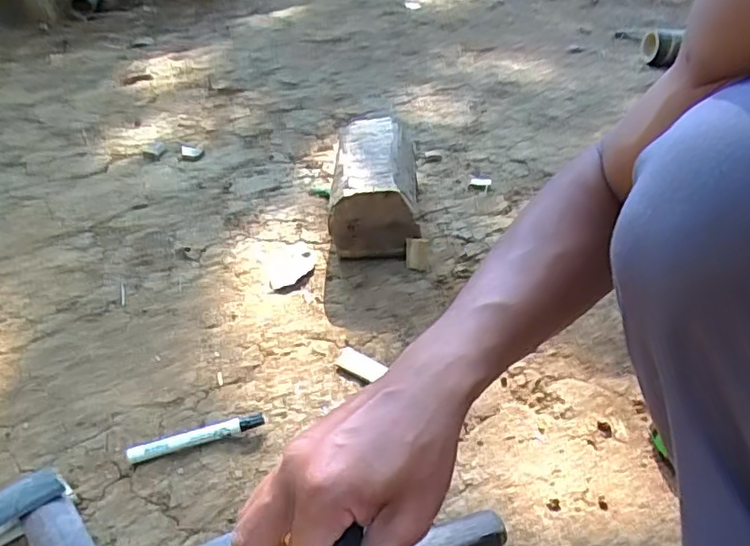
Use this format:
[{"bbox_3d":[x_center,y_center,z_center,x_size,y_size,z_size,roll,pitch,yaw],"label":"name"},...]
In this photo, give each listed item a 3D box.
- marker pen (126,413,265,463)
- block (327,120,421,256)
[{"bbox_3d":[-0.192,0.175,0.649,0.142,0.021,0.019,-11,37,-13],"label":"marker pen"},{"bbox_3d":[0.000,-0.142,0.985,0.128,0.119,0.283,-1,36,1],"label":"block"}]

